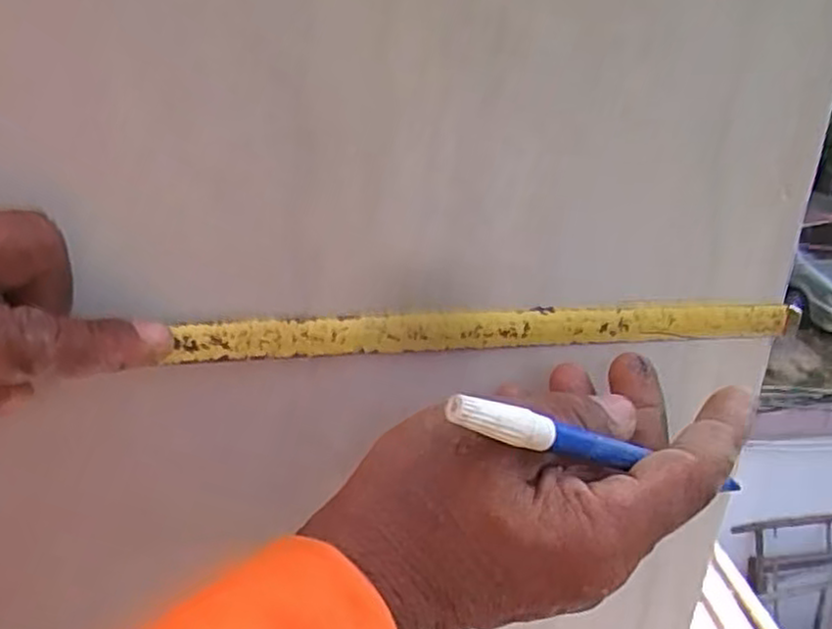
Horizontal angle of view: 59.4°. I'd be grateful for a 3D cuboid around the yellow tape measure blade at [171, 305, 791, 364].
[{"bbox_3d":[0.035,0.006,0.296,0.254,0.014,0.011,-2,21,-9],"label":"yellow tape measure blade"}]

